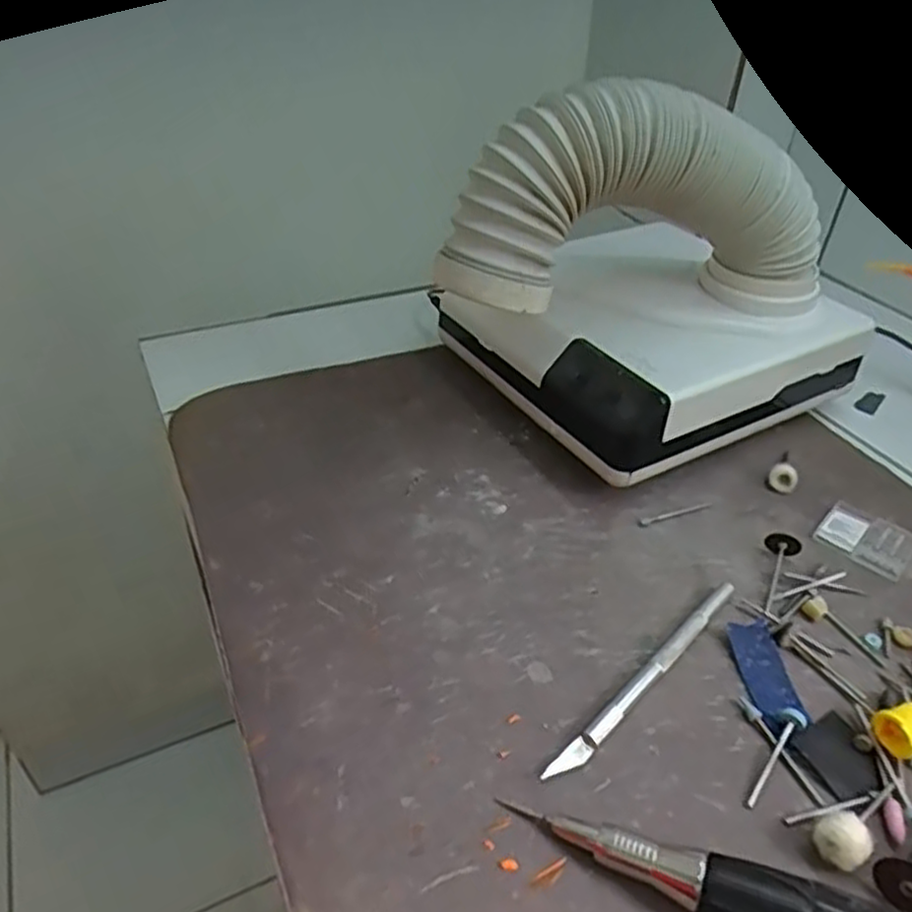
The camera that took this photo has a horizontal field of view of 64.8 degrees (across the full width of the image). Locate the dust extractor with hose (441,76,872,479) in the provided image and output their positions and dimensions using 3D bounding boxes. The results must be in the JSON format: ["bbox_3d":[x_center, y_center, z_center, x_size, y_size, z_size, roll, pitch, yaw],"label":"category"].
[{"bbox_3d":[0.109,-0.102,0.414,0.245,0.189,0.150,-19,44,-24],"label":"dust extractor with hose"}]

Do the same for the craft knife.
[{"bbox_3d":[0.085,0.095,0.312,0.133,0.006,0.008,-31,49,-34],"label":"craft knife"}]

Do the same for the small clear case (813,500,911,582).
[{"bbox_3d":[0.221,0.043,0.386,0.044,0.007,0.038,29,46,29],"label":"small clear case"}]

